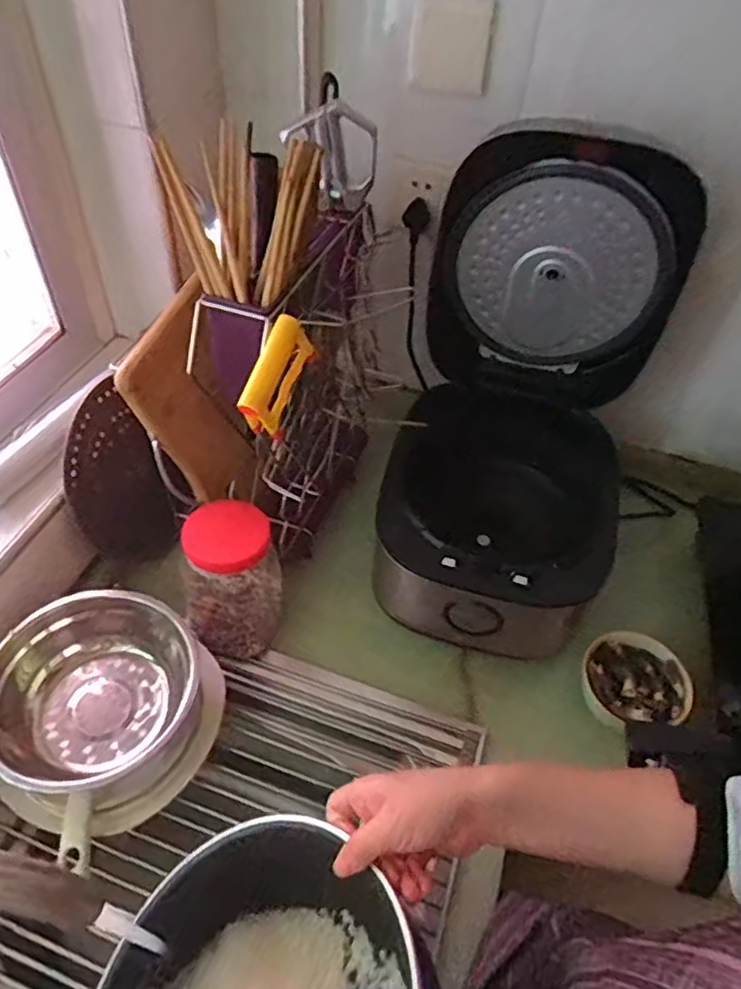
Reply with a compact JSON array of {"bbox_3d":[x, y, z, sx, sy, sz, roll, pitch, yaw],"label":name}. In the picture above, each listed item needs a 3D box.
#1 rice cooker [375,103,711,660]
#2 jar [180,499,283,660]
[{"bbox_3d":[0.172,-0.078,0.688,0.275,0.469,0.366,13,48,6],"label":"rice cooker"},{"bbox_3d":[-0.151,0.097,0.702,0.099,0.173,0.092,2,48,-3],"label":"jar"}]

